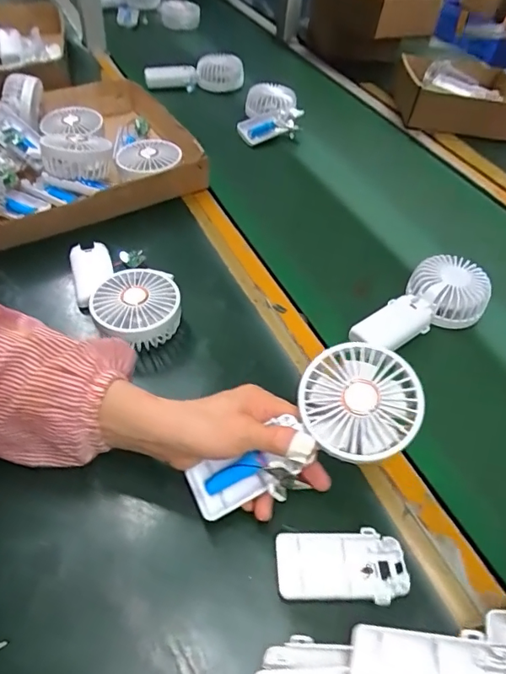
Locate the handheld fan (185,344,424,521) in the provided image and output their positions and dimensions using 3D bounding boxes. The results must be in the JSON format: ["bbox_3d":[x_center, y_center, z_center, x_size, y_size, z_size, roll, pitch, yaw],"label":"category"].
[{"bbox_3d":[0.036,0.075,0.360,0.184,0.035,0.082,-33,55,5],"label":"handheld fan"}]

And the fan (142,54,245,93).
[{"bbox_3d":[-0.109,-0.499,0.925,0.180,0.060,0.045,6,49,-1],"label":"fan"}]

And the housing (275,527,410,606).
[{"bbox_3d":[0.064,0.169,0.358,0.093,0.015,0.048,3,49,-3],"label":"housing"}]

